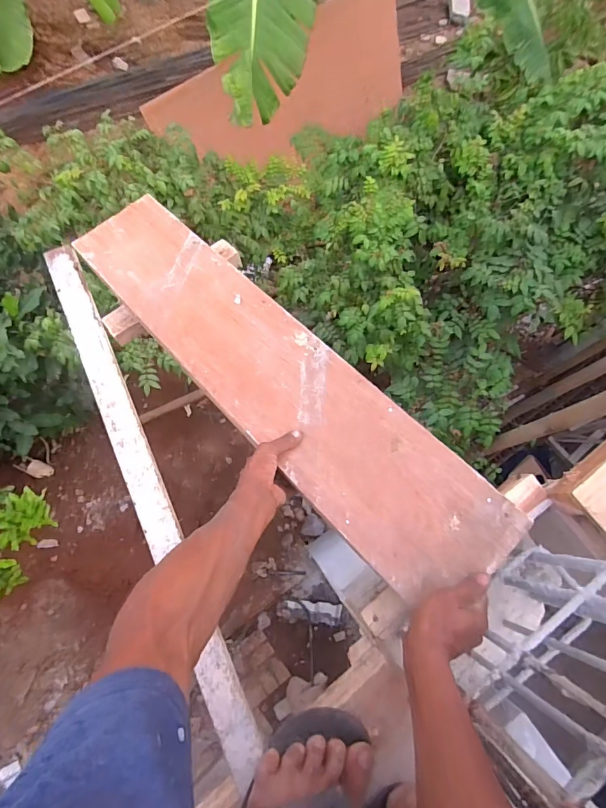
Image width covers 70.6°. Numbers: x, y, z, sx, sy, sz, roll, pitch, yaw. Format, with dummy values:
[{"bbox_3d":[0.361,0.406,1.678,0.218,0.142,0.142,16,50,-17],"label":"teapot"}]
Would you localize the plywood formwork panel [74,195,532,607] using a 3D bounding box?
[{"bbox_3d":[-0.071,-0.072,0.647,0.181,0.010,0.827,-42,68,-12],"label":"plywood formwork panel"}]

